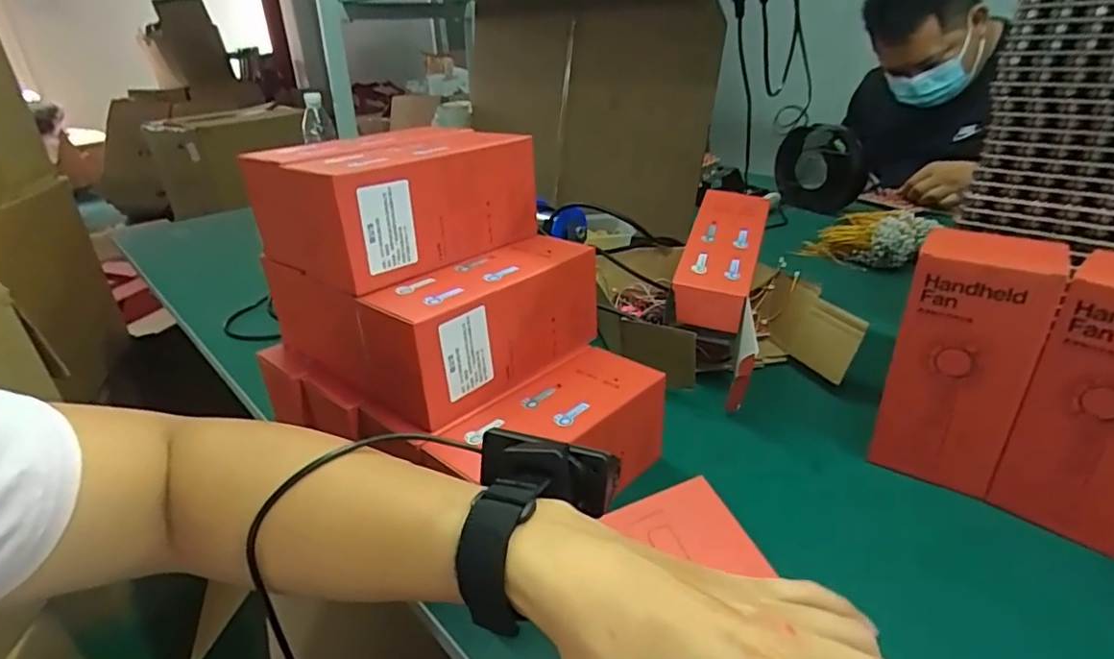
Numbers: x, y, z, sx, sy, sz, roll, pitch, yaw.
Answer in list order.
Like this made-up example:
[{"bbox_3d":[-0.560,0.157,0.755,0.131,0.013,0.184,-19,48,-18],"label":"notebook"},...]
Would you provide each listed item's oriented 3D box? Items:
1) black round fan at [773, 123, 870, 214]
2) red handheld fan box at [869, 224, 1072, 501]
[{"bbox_3d":[0.520,-0.326,1.164,0.173,0.140,0.157,9,29,23],"label":"black round fan"},{"bbox_3d":[0.305,0.029,0.450,0.084,0.204,0.071,16,33,33],"label":"red handheld fan box"}]

